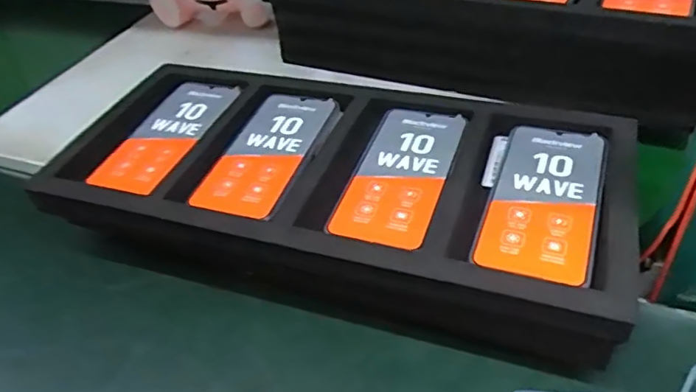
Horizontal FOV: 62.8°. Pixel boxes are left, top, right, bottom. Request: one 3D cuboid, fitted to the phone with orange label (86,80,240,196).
[{"bbox_3d":[-0.172,-0.060,0.549,0.075,0.009,0.172,11,44,19],"label":"phone with orange label"}]

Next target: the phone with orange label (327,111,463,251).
[{"bbox_3d":[0.045,-0.020,0.478,0.075,0.009,0.169,11,44,19],"label":"phone with orange label"}]

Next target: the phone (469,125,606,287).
[{"bbox_3d":[0.152,0.000,0.443,0.074,0.007,0.170,12,44,20],"label":"phone"}]

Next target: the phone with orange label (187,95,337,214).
[{"bbox_3d":[-0.071,-0.042,0.516,0.075,0.009,0.167,10,44,18],"label":"phone with orange label"}]

